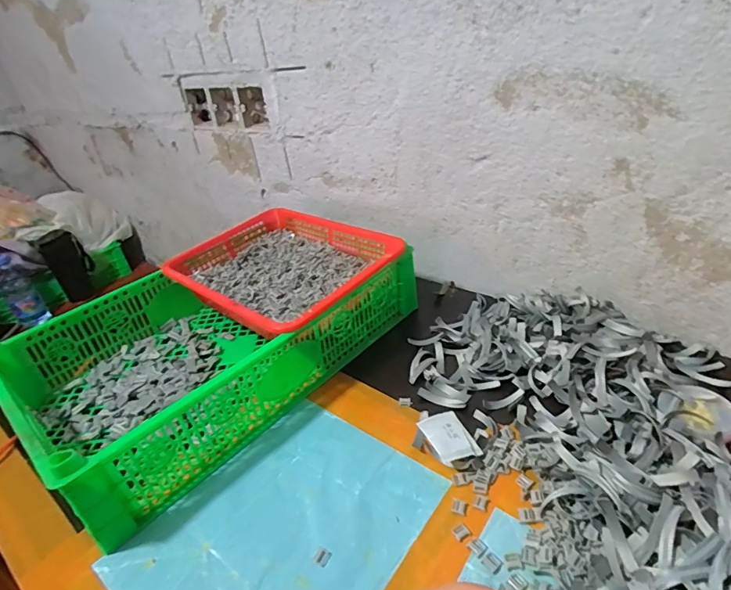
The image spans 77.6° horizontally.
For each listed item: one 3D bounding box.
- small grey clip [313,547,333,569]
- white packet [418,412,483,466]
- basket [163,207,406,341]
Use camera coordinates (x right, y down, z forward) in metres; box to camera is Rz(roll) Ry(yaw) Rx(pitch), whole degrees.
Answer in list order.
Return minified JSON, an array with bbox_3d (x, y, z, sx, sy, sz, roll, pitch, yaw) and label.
[{"bbox_3d":[-0.035,0.215,0.375,0.012,0.004,0.014,9,35,26],"label":"small grey clip"},{"bbox_3d":[0.082,0.142,0.452,0.041,0.017,0.064,-16,32,-13],"label":"white packet"},{"bbox_3d":[-0.110,-0.033,0.652,0.293,0.069,0.245,21,41,39],"label":"basket"}]

